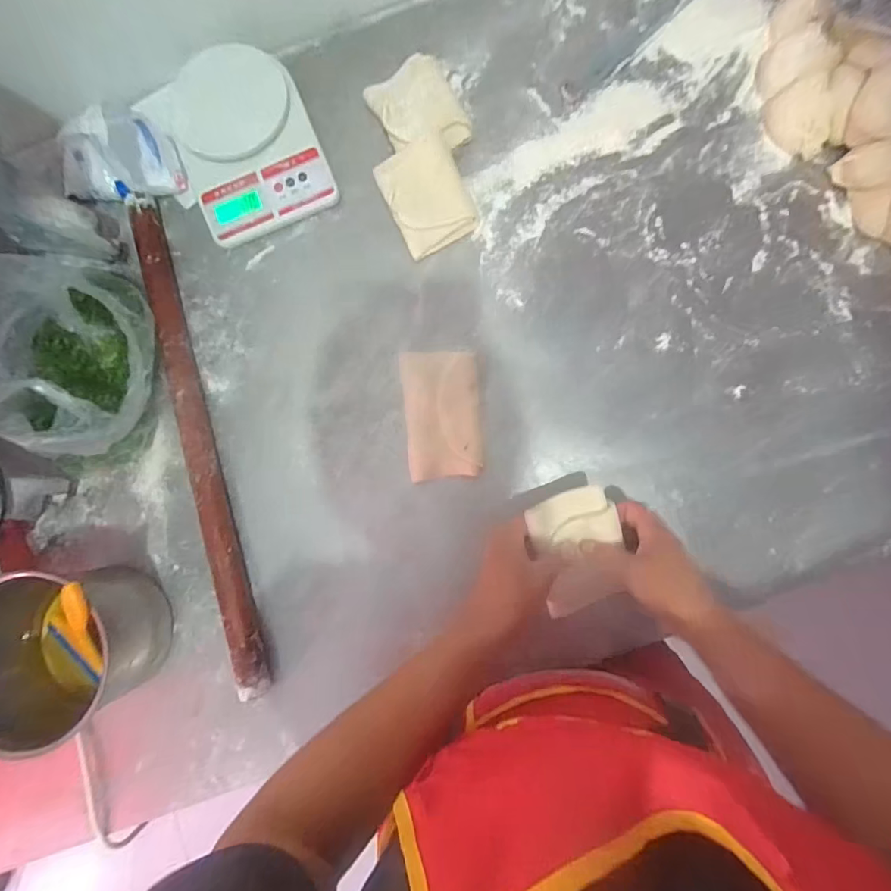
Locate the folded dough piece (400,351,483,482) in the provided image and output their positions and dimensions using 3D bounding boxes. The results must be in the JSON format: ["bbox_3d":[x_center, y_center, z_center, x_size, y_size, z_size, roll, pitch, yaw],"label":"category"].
[{"bbox_3d":[-0.003,-0.035,0.505,0.079,0.027,0.137,-7,85,2],"label":"folded dough piece"}]

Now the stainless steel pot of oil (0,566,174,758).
[{"bbox_3d":[-0.368,0.196,0.454,0.153,0.131,0.147,0,85,3],"label":"stainless steel pot of oil"}]

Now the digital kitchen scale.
[{"bbox_3d":[-0.225,-0.347,0.538,0.150,0.035,0.201,-21,85,1],"label":"digital kitchen scale"}]

